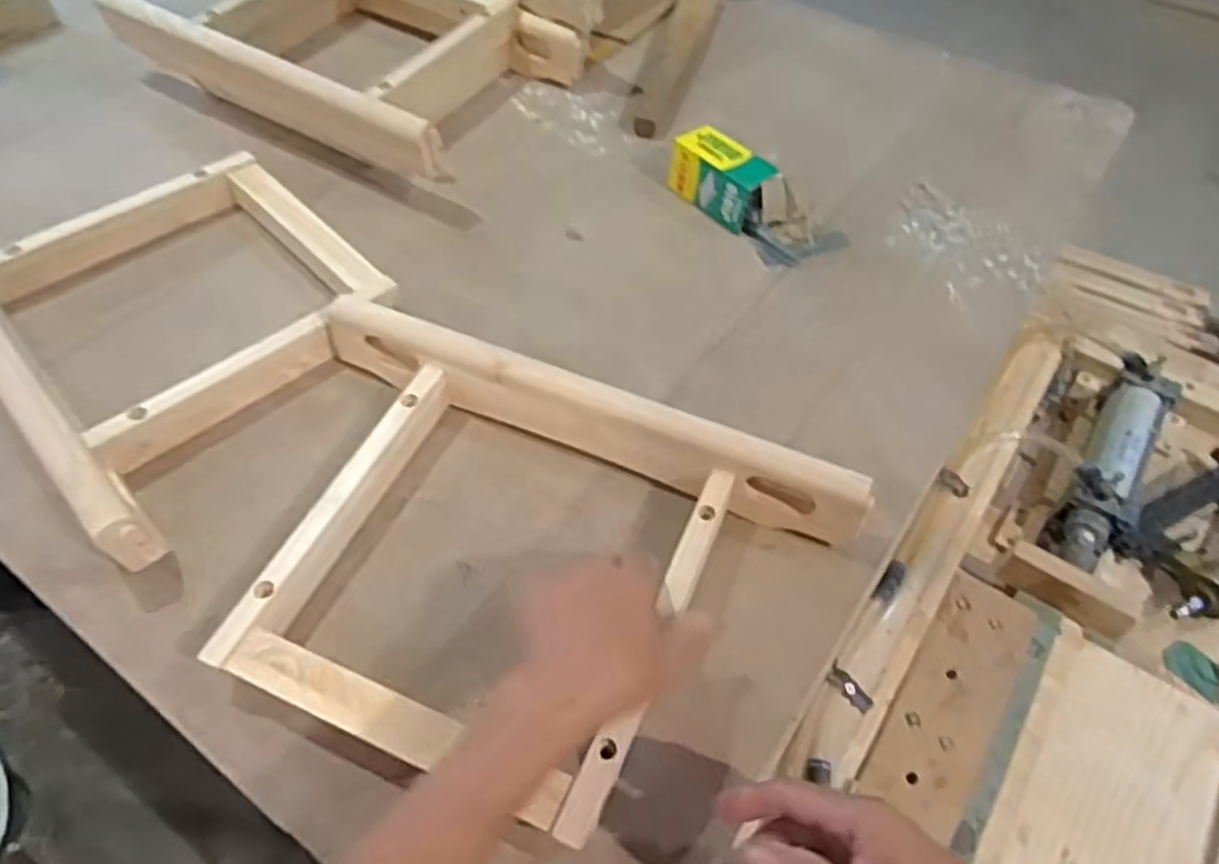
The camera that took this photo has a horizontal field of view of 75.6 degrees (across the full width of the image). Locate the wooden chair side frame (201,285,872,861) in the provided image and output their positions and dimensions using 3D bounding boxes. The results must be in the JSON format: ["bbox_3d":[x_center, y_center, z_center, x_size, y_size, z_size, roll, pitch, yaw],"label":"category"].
[{"bbox_3d":[-0.087,0.081,0.598,0.498,0.070,0.330,21,56,12],"label":"wooden chair side frame"}]

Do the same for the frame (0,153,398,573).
[{"bbox_3d":[-0.400,-0.121,0.736,0.321,0.076,0.442,-37,64,-26],"label":"frame"}]

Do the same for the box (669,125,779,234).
[{"bbox_3d":[0.131,-0.293,0.914,0.066,0.062,0.130,-32,61,-23],"label":"box"}]

